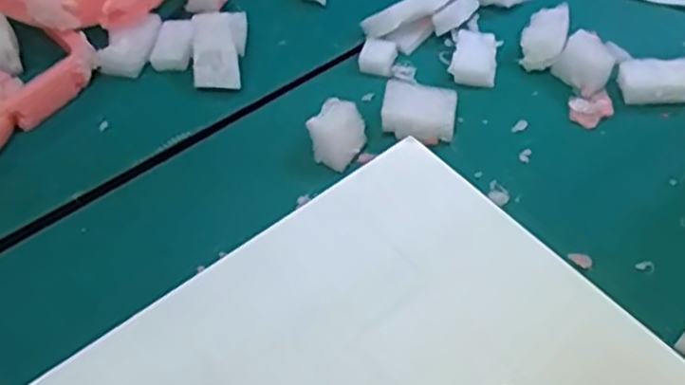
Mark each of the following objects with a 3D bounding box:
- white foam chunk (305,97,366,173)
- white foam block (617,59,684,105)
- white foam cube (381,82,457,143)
[{"bbox_3d":[-0.003,-0.040,0.469,0.027,0.032,0.033,36,63,28],"label":"white foam chunk"},{"bbox_3d":[0.218,-0.076,0.497,0.050,0.017,0.030,1,52,6],"label":"white foam block"},{"bbox_3d":[0.052,-0.054,0.480,0.046,0.025,0.029,6,53,9],"label":"white foam cube"}]

